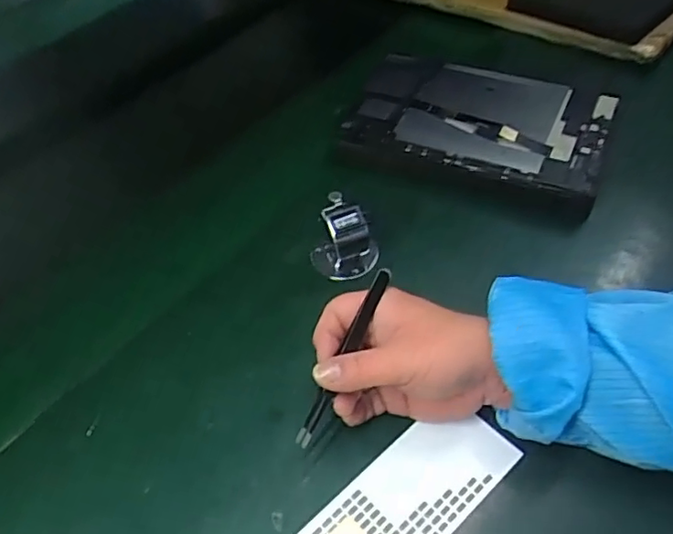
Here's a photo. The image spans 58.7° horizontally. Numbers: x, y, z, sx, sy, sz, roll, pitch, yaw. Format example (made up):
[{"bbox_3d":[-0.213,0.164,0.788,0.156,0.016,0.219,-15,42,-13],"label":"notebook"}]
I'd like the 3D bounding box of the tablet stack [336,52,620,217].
[{"bbox_3d":[0.137,-0.144,0.585,0.245,0.028,0.172,18,56,13],"label":"tablet stack"}]

